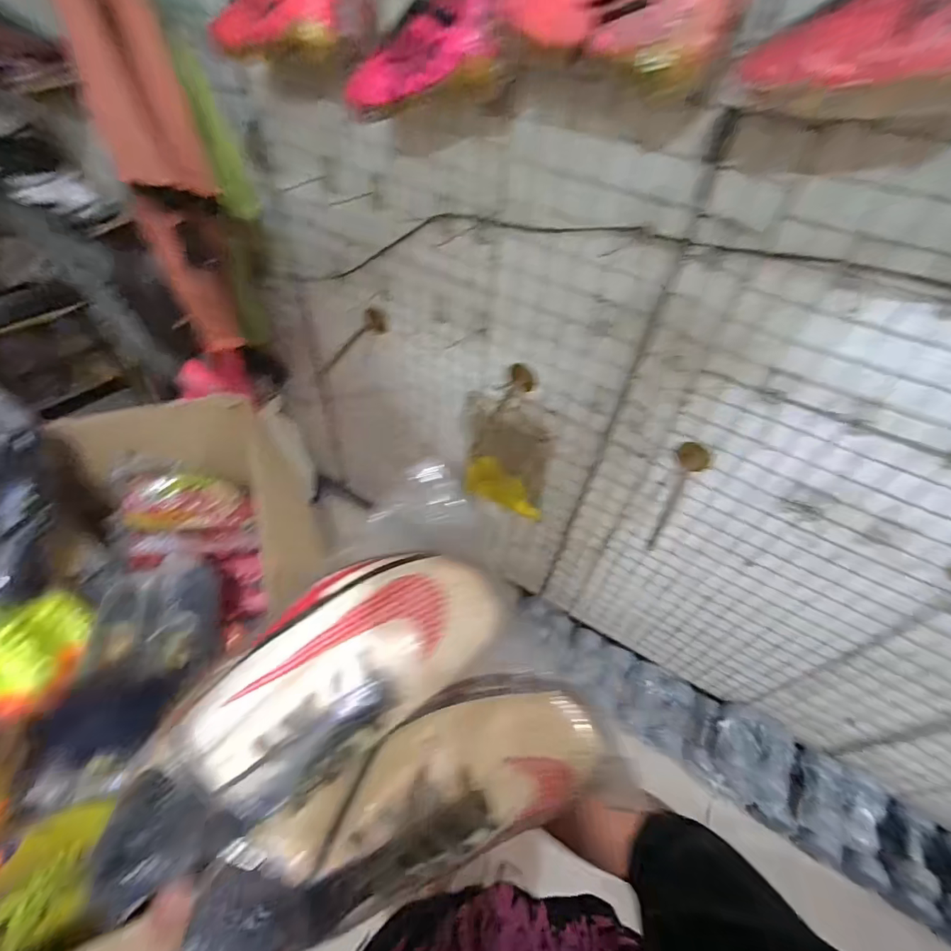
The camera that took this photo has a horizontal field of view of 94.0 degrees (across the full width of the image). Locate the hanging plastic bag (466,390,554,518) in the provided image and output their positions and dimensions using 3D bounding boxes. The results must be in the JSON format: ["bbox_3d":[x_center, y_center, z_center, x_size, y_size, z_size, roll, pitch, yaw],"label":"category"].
[{"bbox_3d":[0.077,-0.044,1.163,0.222,0.354,0.052,13,41,13],"label":"hanging plastic bag"}]

